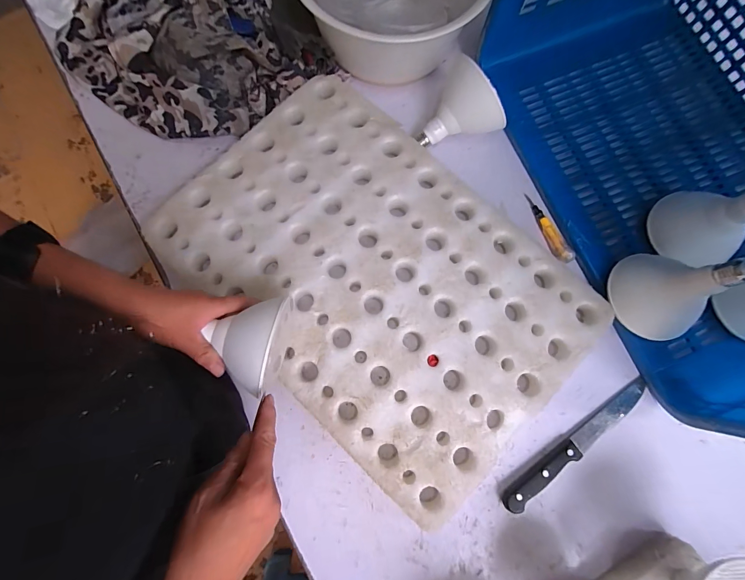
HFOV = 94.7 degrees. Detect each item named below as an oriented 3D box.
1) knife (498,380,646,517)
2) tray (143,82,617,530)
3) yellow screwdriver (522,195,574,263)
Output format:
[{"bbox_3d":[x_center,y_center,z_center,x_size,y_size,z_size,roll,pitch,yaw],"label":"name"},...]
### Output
[{"bbox_3d":[0.264,0.197,0.436,0.240,0.016,0.029,-35,79,-7],"label":"knife"},{"bbox_3d":[-0.004,-0.022,0.475,0.540,0.047,0.368,40,80,8],"label":"tray"},{"bbox_3d":[0.252,-0.089,0.495,0.021,0.013,0.112,-24,78,-5],"label":"yellow screwdriver"}]

